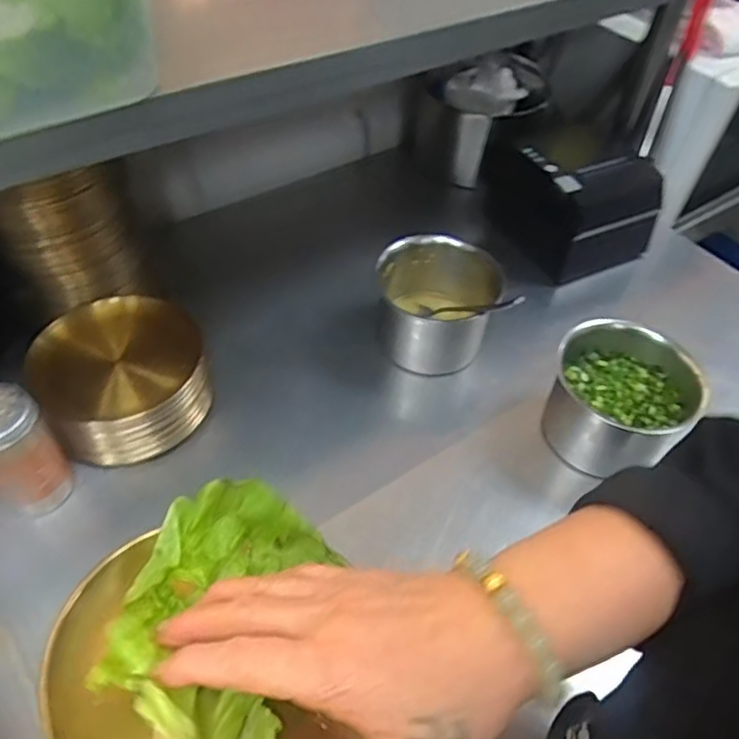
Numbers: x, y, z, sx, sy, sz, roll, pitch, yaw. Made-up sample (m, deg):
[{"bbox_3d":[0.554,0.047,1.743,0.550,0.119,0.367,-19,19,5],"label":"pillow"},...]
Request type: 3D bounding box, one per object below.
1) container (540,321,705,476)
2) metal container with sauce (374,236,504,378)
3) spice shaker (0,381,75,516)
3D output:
[{"bbox_3d":[0.244,0.033,0.619,0.124,0.099,0.129,2,49,-2],"label":"container"},{"bbox_3d":[0.074,-0.072,0.701,0.136,0.102,0.112,13,50,8],"label":"metal container with sauce"},{"bbox_3d":[-0.299,0.078,0.548,0.059,0.139,0.052,-33,58,-28],"label":"spice shaker"}]

